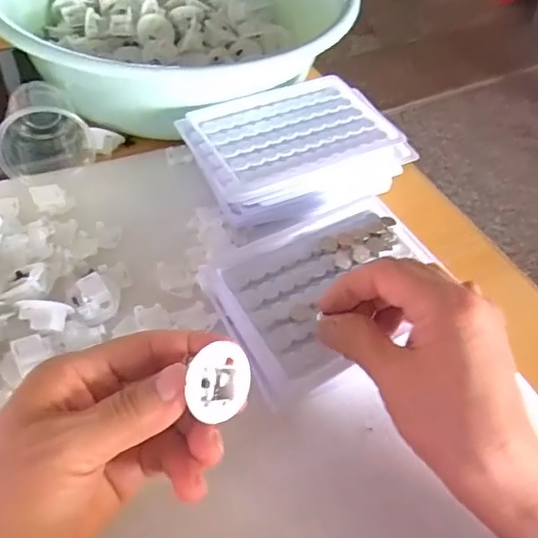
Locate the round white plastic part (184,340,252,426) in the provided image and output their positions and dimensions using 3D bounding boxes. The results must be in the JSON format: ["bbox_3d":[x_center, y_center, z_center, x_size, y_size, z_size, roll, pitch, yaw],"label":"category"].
[{"bbox_3d":[-0.021,0.048,0.243,0.030,0.028,0.007,-27,16,-38],"label":"round white plastic part"}]

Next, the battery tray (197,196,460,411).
[{"bbox_3d":[0.035,0.010,0.356,0.140,0.025,0.105,-25,58,-23],"label":"battery tray"}]

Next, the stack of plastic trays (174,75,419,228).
[{"bbox_3d":[0.019,-0.087,0.427,0.155,0.044,0.107,-21,56,-20],"label":"stack of plastic trays"}]

